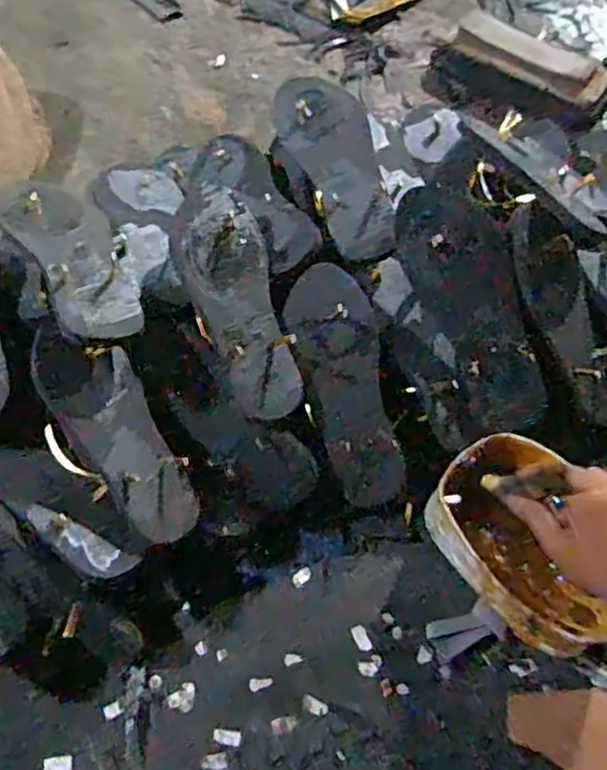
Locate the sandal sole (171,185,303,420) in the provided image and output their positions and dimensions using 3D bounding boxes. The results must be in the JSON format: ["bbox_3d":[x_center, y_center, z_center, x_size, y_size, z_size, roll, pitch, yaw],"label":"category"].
[{"bbox_3d":[-0.061,-0.076,0.656,0.080,0.028,0.221,-20,101,-9],"label":"sandal sole"}]

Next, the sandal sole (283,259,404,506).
[{"bbox_3d":[0.045,0.001,0.682,0.082,0.014,0.240,-15,91,-7],"label":"sandal sole"}]

